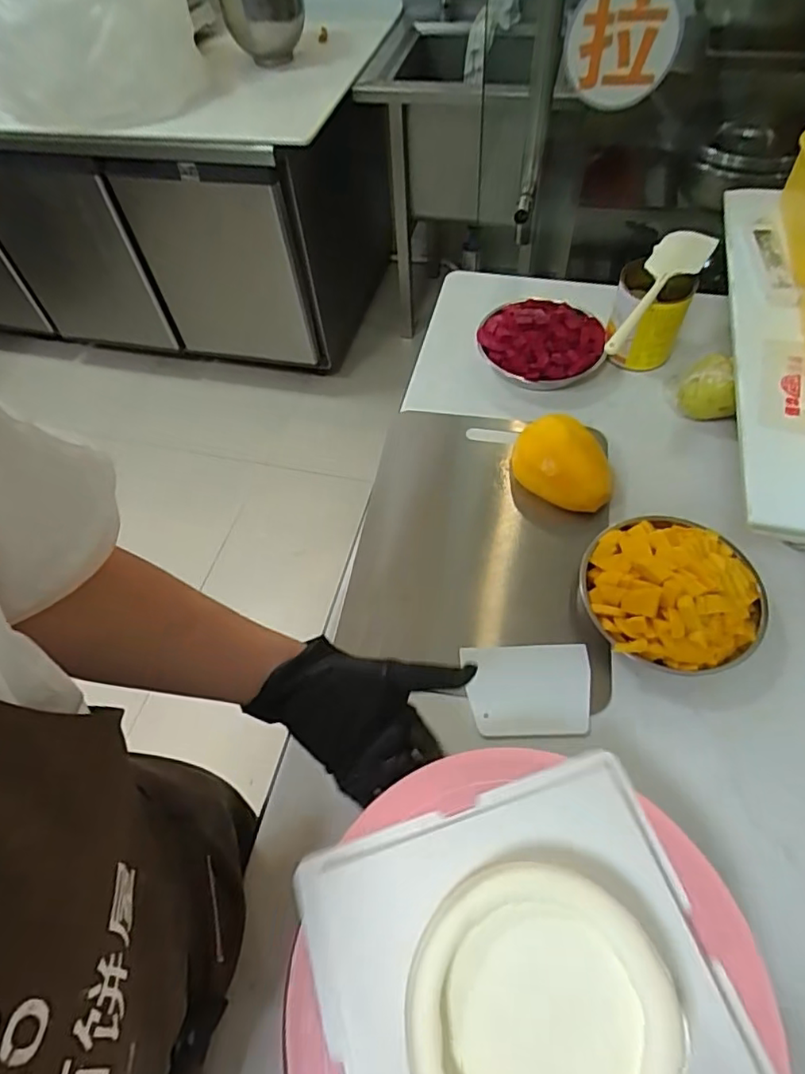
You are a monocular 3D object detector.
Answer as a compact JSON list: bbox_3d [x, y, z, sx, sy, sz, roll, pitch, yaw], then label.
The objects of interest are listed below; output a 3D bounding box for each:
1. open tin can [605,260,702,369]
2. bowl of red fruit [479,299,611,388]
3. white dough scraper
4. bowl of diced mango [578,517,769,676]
[{"bbox_3d":[0.339,-0.303,0.814,0.097,0.103,0.094,20,61,17],"label":"open tin can"},{"bbox_3d":[0.201,-0.285,0.847,0.178,0.051,0.154,8,58,10],"label":"bowl of red fruit"},{"bbox_3d":[0.130,0.157,0.597,0.125,0.009,0.091,-3,63,1],"label":"white dough scraper"},{"bbox_3d":[0.288,0.053,0.615,0.179,0.068,0.171,-2,57,3],"label":"bowl of diced mango"}]

